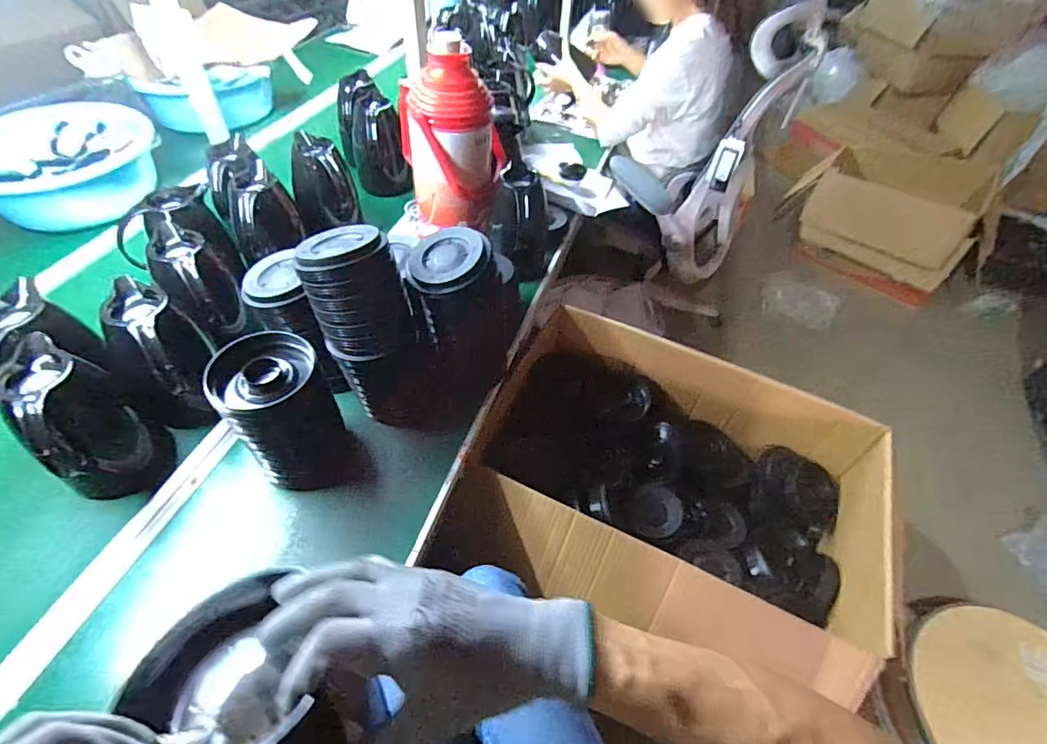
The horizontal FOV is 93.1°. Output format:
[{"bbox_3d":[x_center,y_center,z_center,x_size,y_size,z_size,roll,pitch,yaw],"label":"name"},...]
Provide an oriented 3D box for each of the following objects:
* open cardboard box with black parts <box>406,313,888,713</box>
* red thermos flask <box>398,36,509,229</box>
[{"bbox_3d":[0.266,0.207,0.934,0.684,0.253,0.533,17,51,12],"label":"open cardboard box with black parts"},{"bbox_3d":[-0.141,-0.432,0.932,0.197,0.302,0.146,4,50,0],"label":"red thermos flask"}]

